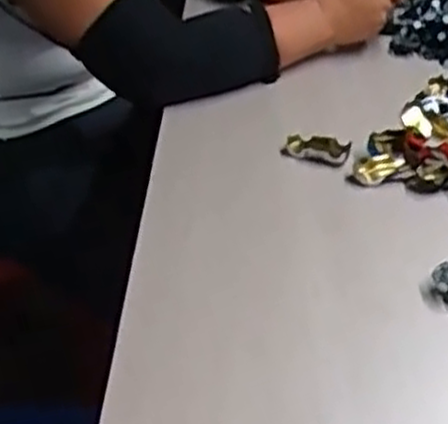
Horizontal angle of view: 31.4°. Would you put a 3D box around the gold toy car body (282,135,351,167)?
[{"bbox_3d":[0.090,-0.059,0.784,0.064,0.022,0.026,14,36,18],"label":"gold toy car body"}]

